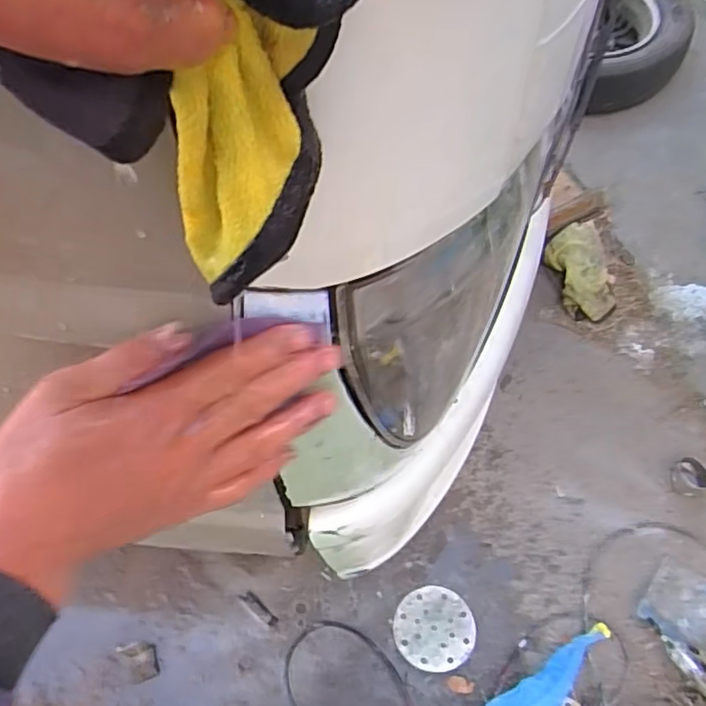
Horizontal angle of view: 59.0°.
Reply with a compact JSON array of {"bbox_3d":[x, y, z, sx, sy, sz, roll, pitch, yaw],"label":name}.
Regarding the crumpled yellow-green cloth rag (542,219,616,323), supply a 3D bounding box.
[{"bbox_3d":[0.523,-0.193,1.450,0.138,0.038,0.267,-3,60,0],"label":"crumpled yellow-green cloth rag"}]

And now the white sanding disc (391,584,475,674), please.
[{"bbox_3d":[0.144,0.491,1.114,0.139,0.009,0.137,-1,60,1],"label":"white sanding disc"}]

